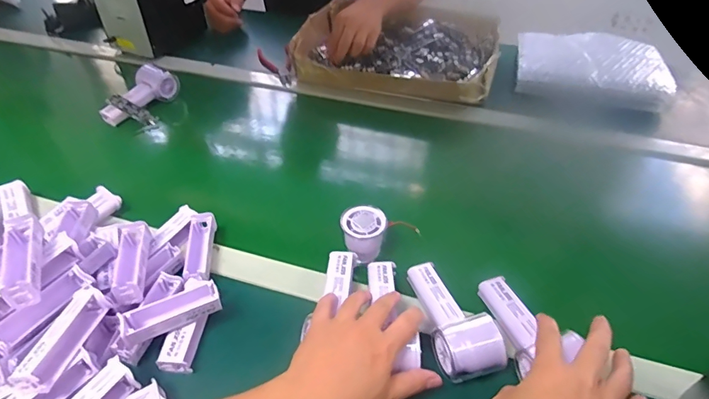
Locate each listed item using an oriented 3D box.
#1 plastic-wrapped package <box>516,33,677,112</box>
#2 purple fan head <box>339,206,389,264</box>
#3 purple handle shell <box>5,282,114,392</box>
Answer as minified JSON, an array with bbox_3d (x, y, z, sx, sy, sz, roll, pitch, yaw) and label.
[{"bbox_3d":[0.459,-0.264,0.888,0.268,0.058,0.208,11,44,12],"label":"plastic-wrapped package"},{"bbox_3d":[0.012,0.044,0.578,0.055,0.052,0.055,-3,43,-3],"label":"purple fan head"},{"bbox_3d":[-0.276,0.129,0.428,0.027,0.024,0.102,7,44,7],"label":"purple handle shell"}]

